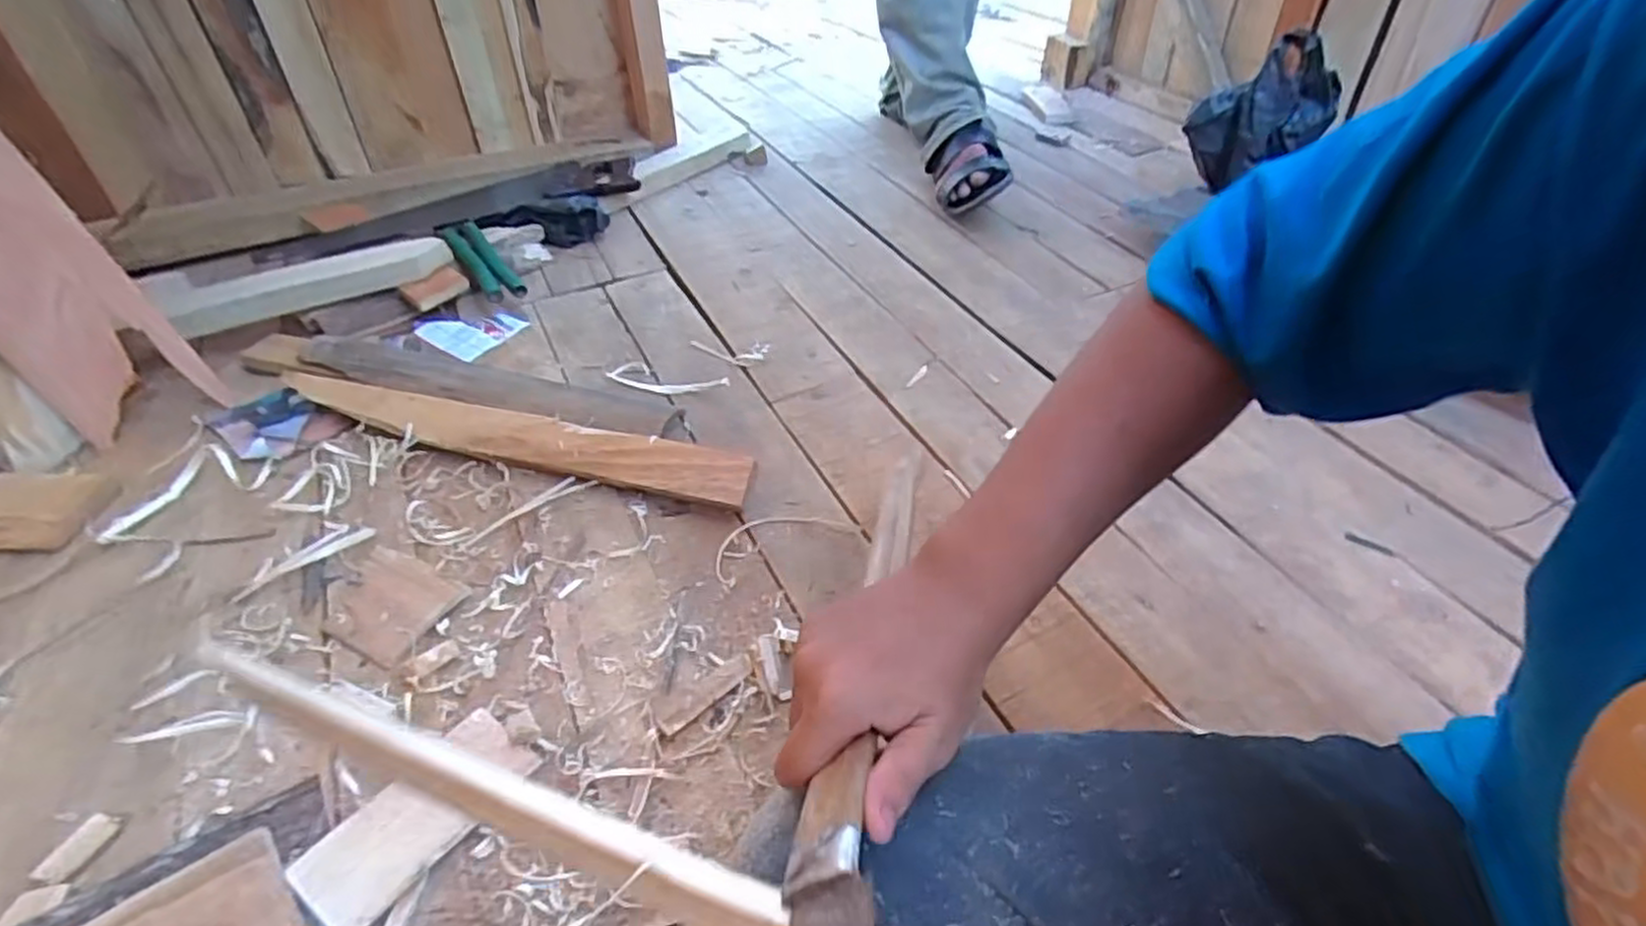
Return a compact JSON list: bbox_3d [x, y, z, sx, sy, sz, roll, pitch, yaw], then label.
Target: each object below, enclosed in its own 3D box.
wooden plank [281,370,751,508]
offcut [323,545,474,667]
[{"bbox_3d":[-0.314,-0.030,0.740,0.520,0.017,0.051,10,72,15],"label":"wooden plank"},{"bbox_3d":[-0.360,0.112,0.625,0.109,0.007,0.085,18,46,21],"label":"offcut"}]

